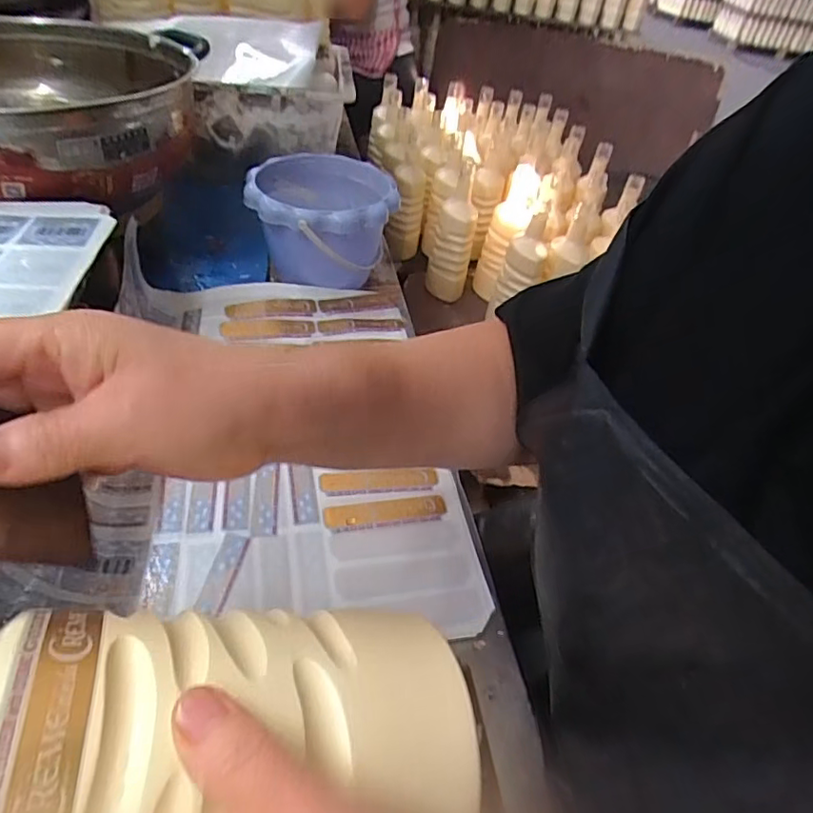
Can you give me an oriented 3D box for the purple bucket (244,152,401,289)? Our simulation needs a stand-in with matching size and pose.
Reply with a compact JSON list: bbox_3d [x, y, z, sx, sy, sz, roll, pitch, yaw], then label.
[{"bbox_3d":[-0.091,-0.197,0.651,0.153,0.110,0.141,3,45,-3],"label":"purple bucket"}]

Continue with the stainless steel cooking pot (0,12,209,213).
[{"bbox_3d":[-0.368,-0.308,0.554,0.310,0.076,0.348,-3,46,-9],"label":"stainless steel cooking pot"}]

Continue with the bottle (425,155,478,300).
[{"bbox_3d":[0.095,-0.331,1.156,0.082,0.244,0.070,14,41,3],"label":"bottle"}]

